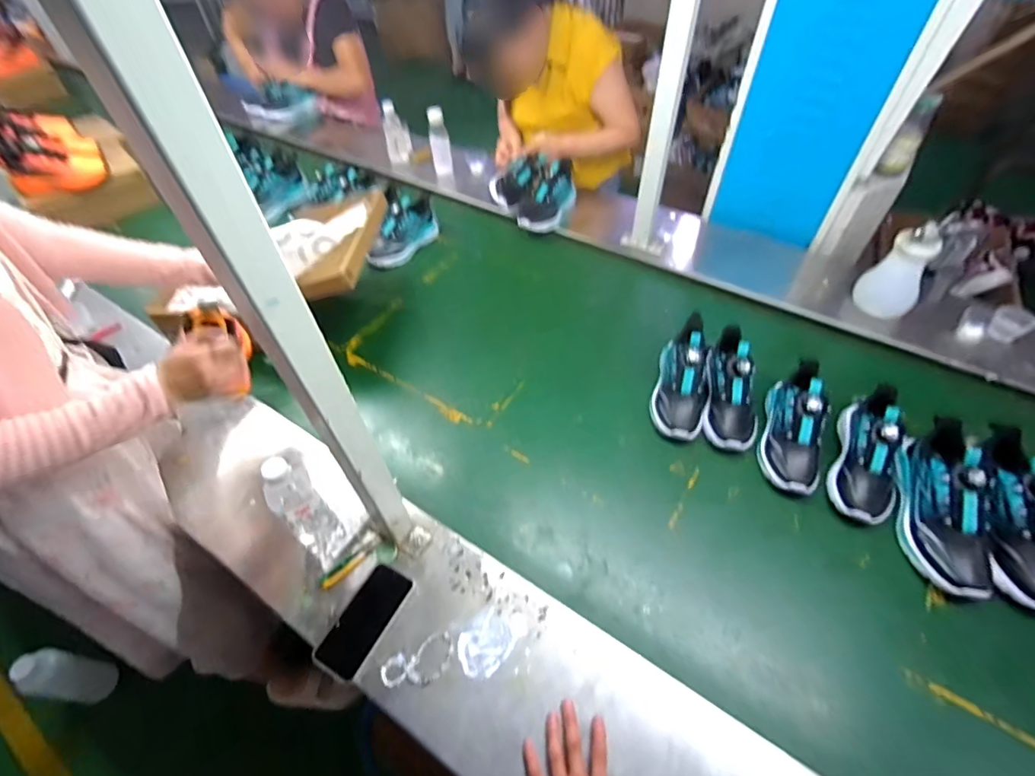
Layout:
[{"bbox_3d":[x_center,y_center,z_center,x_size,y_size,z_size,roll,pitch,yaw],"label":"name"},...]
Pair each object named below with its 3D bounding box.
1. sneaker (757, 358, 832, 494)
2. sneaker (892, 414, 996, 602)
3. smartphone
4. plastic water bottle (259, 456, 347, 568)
[{"bbox_3d":[0.489,0.062,0.835,0.097,0.087,0.240,13,71,9],"label":"sneaker"},{"bbox_3d":[0.656,0.175,0.734,0.096,0.101,0.262,11,69,8],"label":"sneaker"},{"bbox_3d":[-0.218,0.329,0.690,0.069,0.007,0.145,24,52,15],"label":"smartphone"},{"bbox_3d":[-0.302,0.180,0.690,0.064,0.212,0.066,30,57,24],"label":"plastic water bottle"}]

